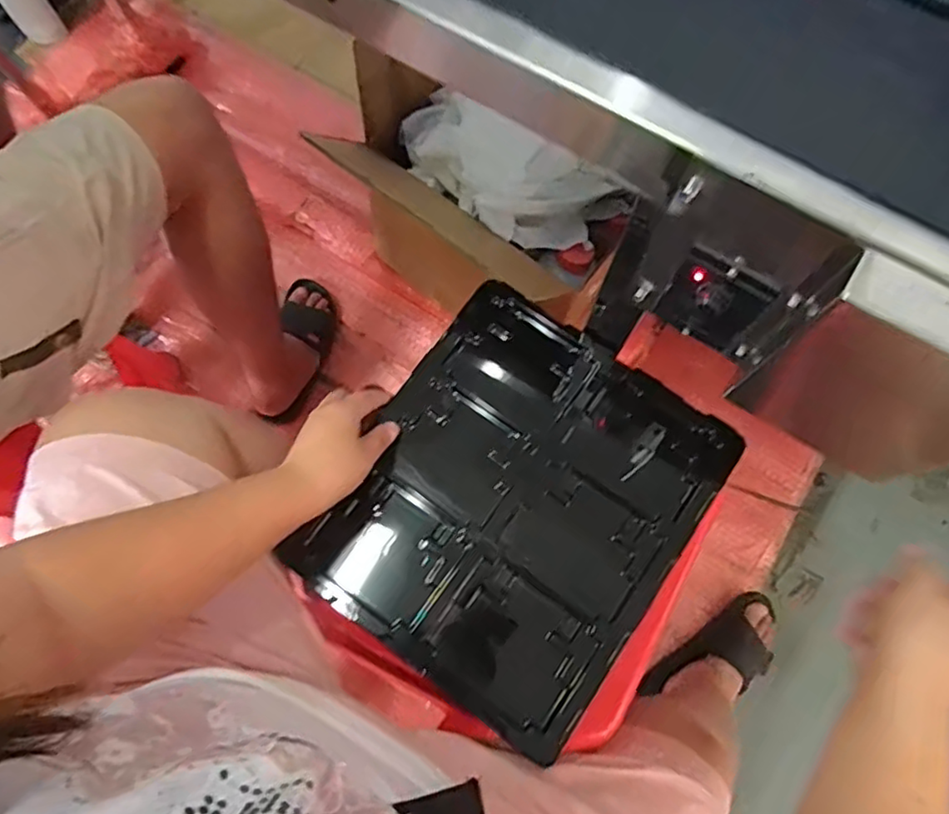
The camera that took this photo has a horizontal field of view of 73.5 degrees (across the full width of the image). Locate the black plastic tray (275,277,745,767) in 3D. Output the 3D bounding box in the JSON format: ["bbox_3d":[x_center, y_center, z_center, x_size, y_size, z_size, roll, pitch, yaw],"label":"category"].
[{"bbox_3d":[0.036,0.080,0.549,0.270,0.020,0.316,34,76,9],"label":"black plastic tray"}]

